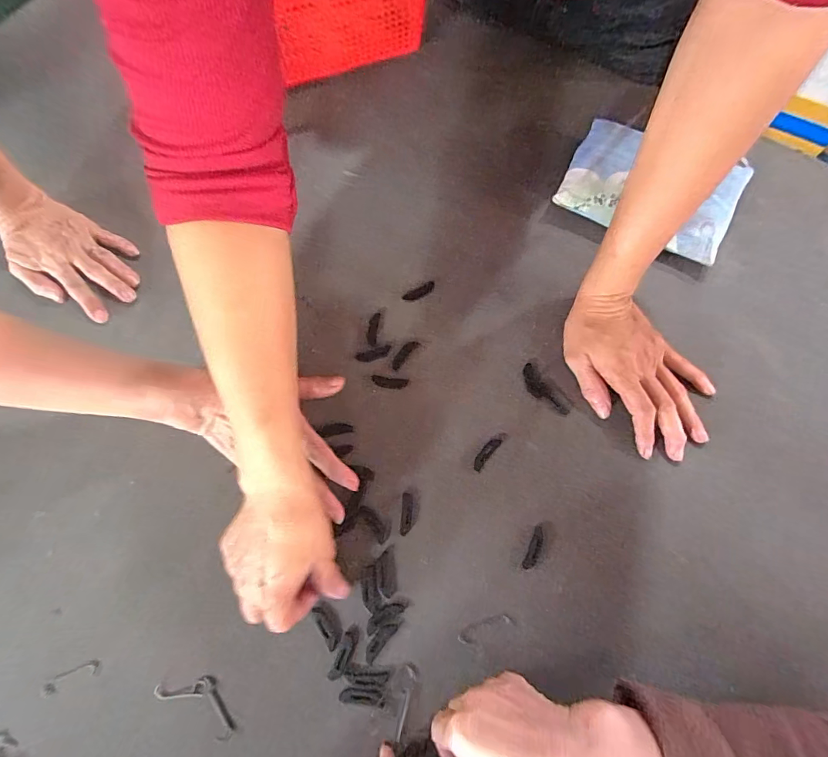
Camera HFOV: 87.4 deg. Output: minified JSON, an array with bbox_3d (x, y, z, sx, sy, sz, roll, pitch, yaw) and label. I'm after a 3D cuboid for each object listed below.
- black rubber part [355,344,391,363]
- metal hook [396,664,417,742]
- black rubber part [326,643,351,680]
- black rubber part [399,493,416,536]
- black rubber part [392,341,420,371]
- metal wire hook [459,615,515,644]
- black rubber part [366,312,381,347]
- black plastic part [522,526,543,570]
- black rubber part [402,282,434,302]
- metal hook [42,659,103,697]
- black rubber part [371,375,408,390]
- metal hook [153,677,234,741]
[{"bbox_3d":[-0.040,-0.024,0.425,0.034,0.004,0.012,-14,72,-2],"label":"black rubber part"},{"bbox_3d":[-0.006,0.249,0.332,0.008,0.004,0.050,9,73,5],"label":"metal hook"},{"bbox_3d":[-0.059,0.225,0.343,0.012,0.004,0.027,22,74,9],"label":"black rubber part"},{"bbox_3d":[-0.005,0.118,0.375,0.013,0.004,0.034,3,72,3],"label":"black rubber part"},{"bbox_3d":[-0.010,-0.024,0.423,0.011,0.004,0.036,38,78,13],"label":"black rubber part"},{"bbox_3d":[0.057,0.198,0.344,0.046,0.004,0.012,-19,72,-4],"label":"metal wire hook"},{"bbox_3d":[-0.041,-0.049,0.432,0.010,0.004,0.035,8,73,5],"label":"black rubber part"},{"bbox_3d":[0.101,0.142,0.362,0.010,0.004,0.035,23,75,9],"label":"black plastic part"},{"bbox_3d":[0.006,-0.087,0.442,0.035,0.004,0.013,-28,73,-6],"label":"black rubber part"},{"bbox_3d":[-0.279,0.244,0.353,0.051,0.004,0.012,-22,73,-5],"label":"metal hook"},{"bbox_3d":[-0.024,0.004,0.415,0.035,0.004,0.011,8,73,5],"label":"black rubber part"},{"bbox_3d":[-0.169,0.254,0.343,0.071,0.005,0.029,26,75,10],"label":"metal hook"}]

